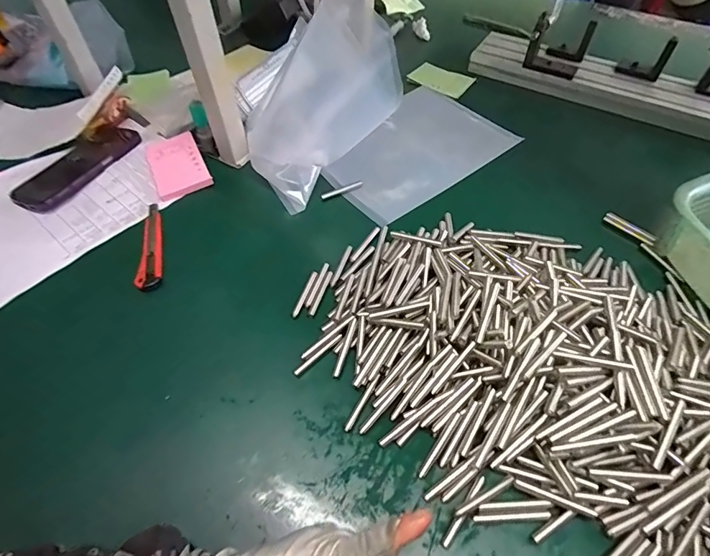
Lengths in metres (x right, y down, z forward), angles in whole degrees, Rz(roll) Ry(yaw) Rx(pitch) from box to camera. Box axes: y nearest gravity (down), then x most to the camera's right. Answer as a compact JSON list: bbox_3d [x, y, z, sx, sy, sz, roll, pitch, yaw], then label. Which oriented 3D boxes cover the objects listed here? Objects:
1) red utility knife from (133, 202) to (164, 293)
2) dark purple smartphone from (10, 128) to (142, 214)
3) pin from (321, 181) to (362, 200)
[{"bbox_3d":[-0.232,-0.040,0.490,0.025,0.018,0.133,-10,53,-7],"label":"red utility knife"},{"bbox_3d":[-0.368,-0.150,0.564,0.082,0.012,0.168,22,56,16],"label":"dark purple smartphone"},{"bbox_3d":[-0.016,-0.113,0.545,0.060,0.006,0.007,-27,56,-18],"label":"pin"}]

